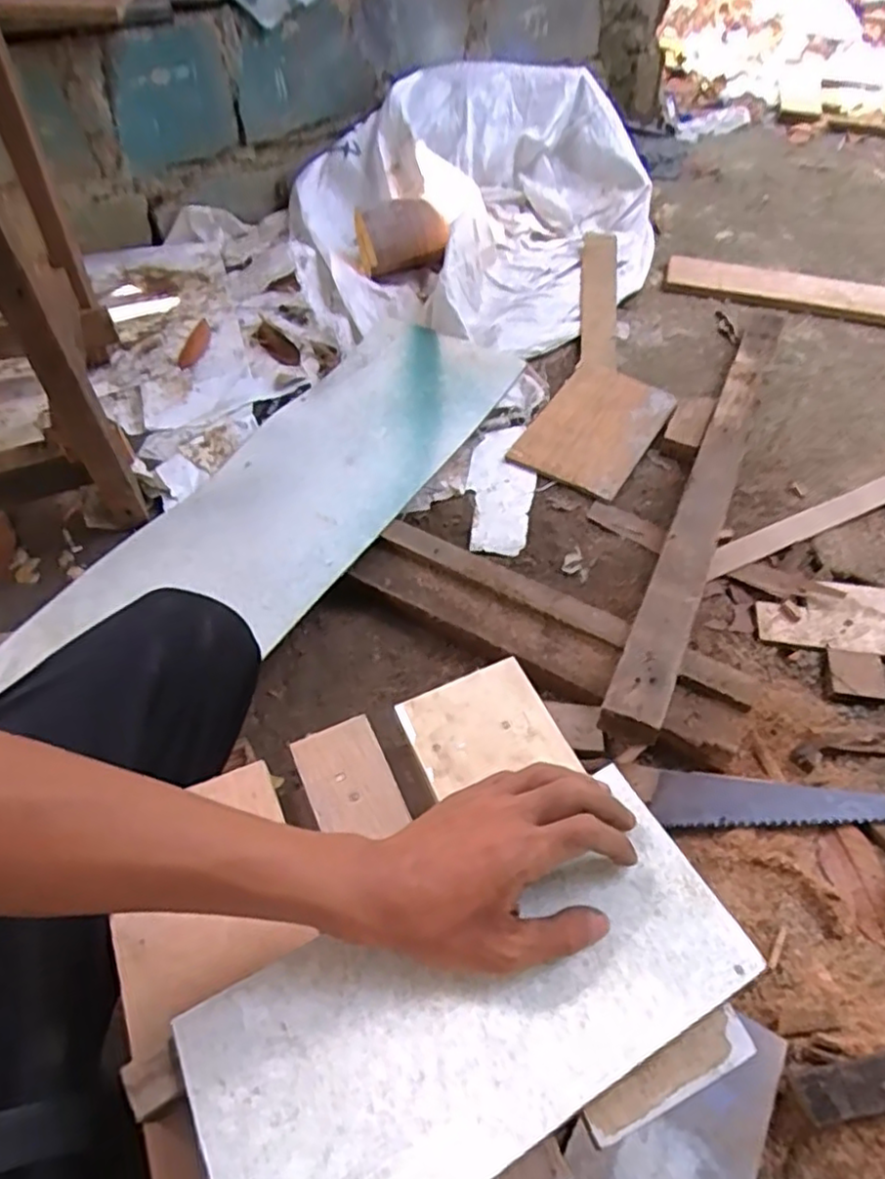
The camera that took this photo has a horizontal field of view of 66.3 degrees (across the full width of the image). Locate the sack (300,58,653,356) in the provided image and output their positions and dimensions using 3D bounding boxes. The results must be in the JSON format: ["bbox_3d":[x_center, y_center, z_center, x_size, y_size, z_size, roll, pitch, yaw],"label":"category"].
[{"bbox_3d":[0.049,-0.756,1.295,0.677,0.200,0.678,35,61,23],"label":"sack"}]

